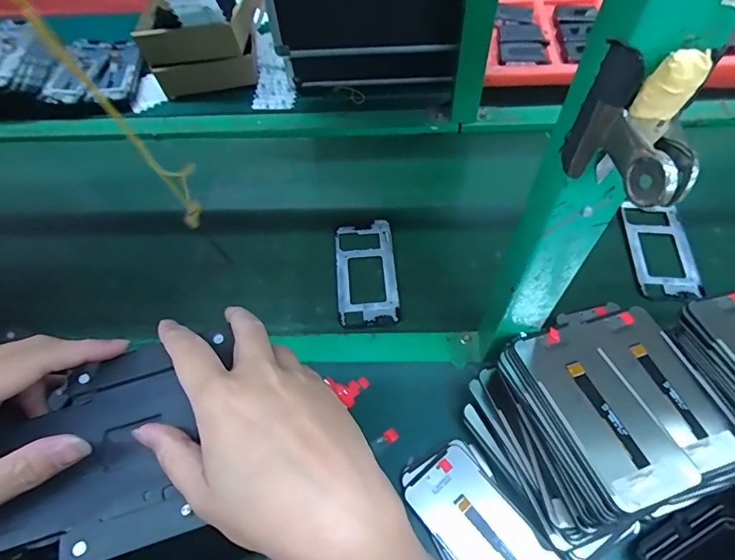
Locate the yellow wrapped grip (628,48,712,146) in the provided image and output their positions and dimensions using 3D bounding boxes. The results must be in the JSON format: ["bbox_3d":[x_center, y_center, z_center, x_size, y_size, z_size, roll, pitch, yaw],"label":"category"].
[{"bbox_3d":[0.126,-0.079,0.190,0.020,0.034,0.018,33,66,20],"label":"yellow wrapped grip"}]

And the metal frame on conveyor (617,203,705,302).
[{"bbox_3d":[0.377,-0.041,0.580,0.077,0.008,0.153,3,59,4],"label":"metal frame on conveyor"}]

